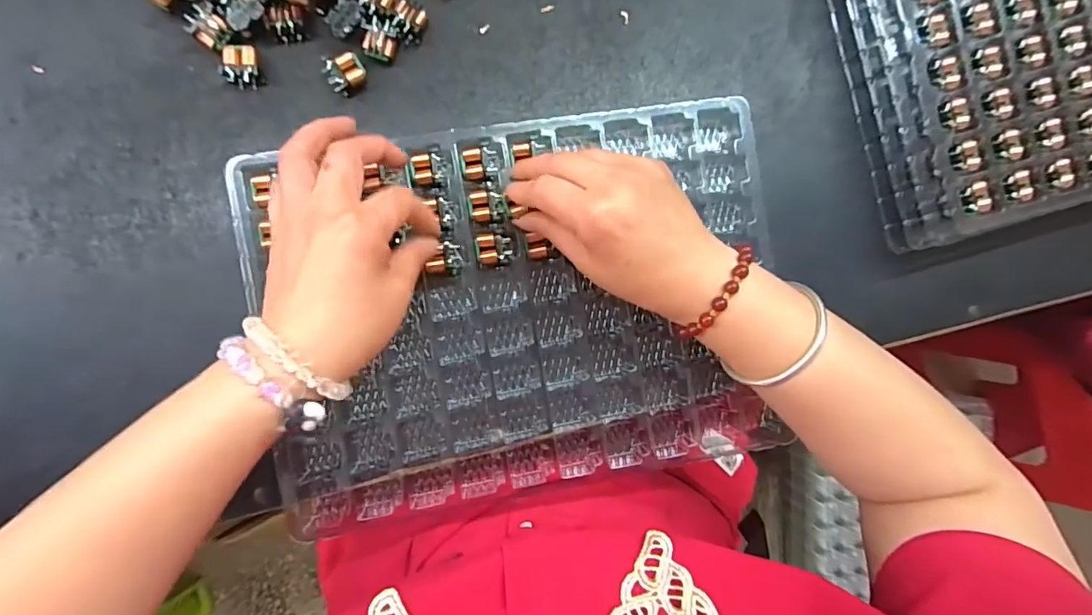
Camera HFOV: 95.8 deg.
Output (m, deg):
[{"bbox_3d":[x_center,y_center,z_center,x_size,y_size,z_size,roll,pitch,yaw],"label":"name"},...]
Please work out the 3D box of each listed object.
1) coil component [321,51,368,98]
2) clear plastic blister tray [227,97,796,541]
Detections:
[{"bbox_3d":[-0.125,-0.147,0.309,0.023,0.015,0.021,-24,96,-6],"label":"coil component"},{"bbox_3d":[-0.012,0.000,0.324,0.327,0.021,0.243,-8,93,-7],"label":"clear plastic blister tray"}]

